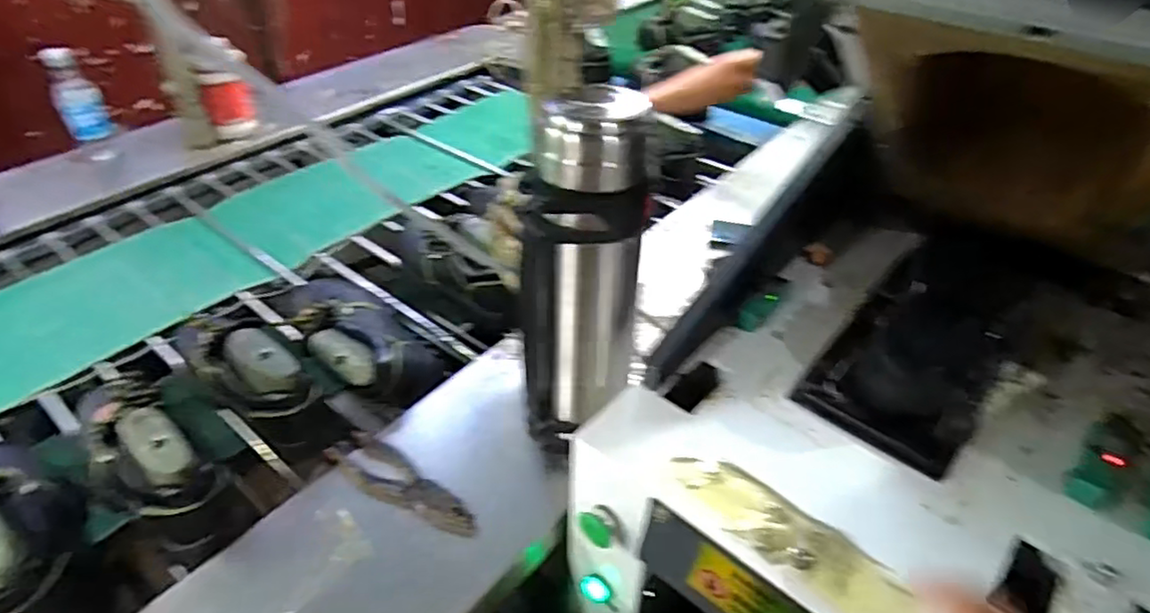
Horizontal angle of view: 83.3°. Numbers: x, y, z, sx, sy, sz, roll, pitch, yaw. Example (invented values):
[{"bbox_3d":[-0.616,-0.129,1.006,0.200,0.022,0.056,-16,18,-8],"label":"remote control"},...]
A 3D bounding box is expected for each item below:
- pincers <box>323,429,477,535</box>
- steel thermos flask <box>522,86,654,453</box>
[{"bbox_3d":[-0.197,0.195,0.720,0.206,0.016,0.057,29,49,28],"label":"pincers"},{"bbox_3d":[0.003,-0.022,0.674,0.124,0.386,0.117,-8,43,-11],"label":"steel thermos flask"}]

